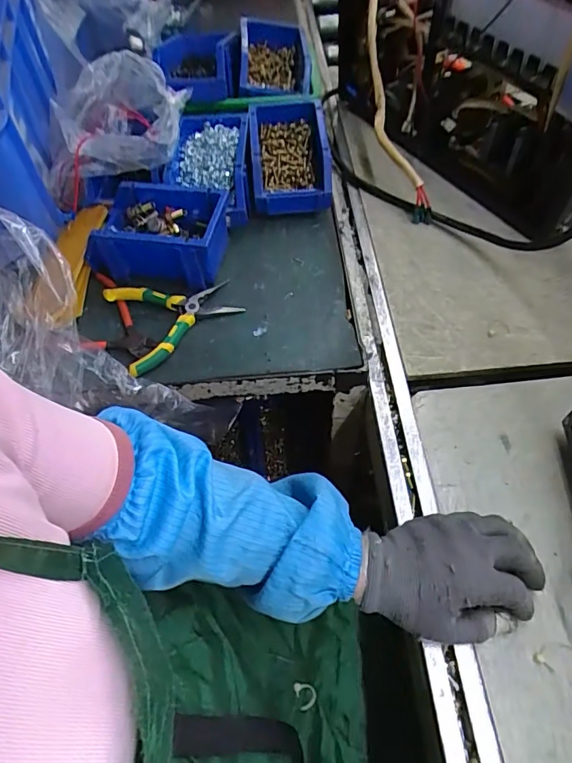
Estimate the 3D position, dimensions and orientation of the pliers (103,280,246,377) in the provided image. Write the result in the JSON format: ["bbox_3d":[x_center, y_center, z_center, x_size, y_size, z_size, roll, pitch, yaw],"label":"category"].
[{"bbox_3d":[-0.138,-0.083,0.543,0.141,0.027,0.114,-34,61,-17],"label":"pliers"}]

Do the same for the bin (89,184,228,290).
[{"bbox_3d":[-0.151,-0.181,0.578,0.157,0.073,0.121,8,58,10],"label":"bin"}]

